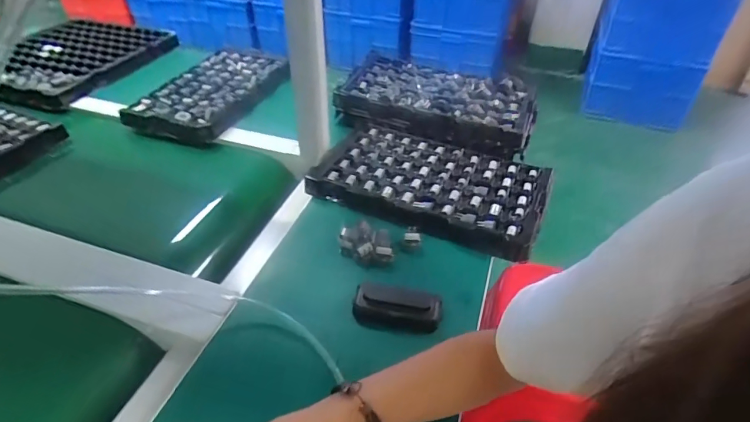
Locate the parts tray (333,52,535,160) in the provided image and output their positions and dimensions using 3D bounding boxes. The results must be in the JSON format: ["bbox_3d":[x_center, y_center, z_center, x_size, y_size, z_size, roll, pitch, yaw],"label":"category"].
[{"bbox_3d":[0.127,-0.219,0.893,0.361,0.061,0.224,16,43,16],"label":"parts tray"}]

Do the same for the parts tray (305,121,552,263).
[{"bbox_3d":[0.092,-0.050,0.743,0.354,0.035,0.225,18,44,19],"label":"parts tray"}]

